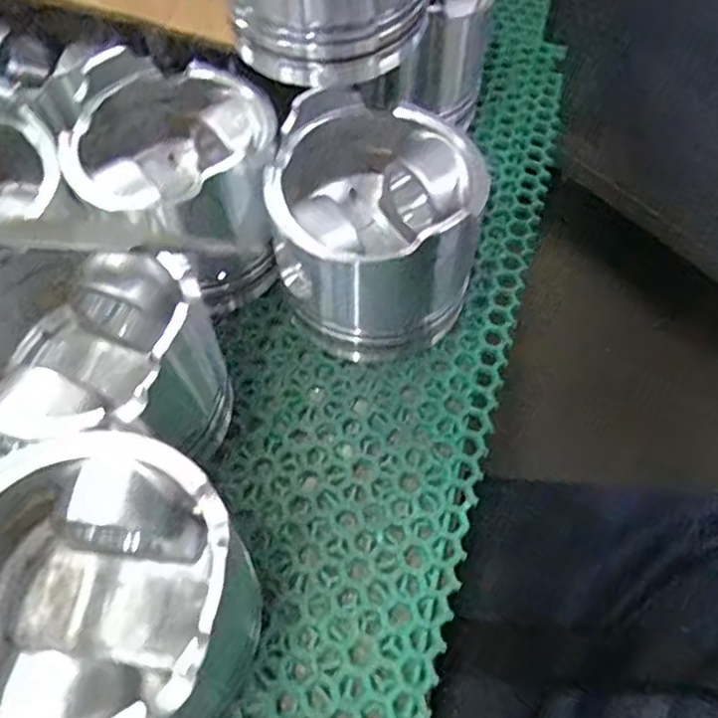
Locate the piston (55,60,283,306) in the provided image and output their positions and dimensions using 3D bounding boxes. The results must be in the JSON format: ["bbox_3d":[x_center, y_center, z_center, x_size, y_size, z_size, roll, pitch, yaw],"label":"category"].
[{"bbox_3d":[-0.083,-0.080,0.314,0.090,0.082,0.088,-13,60,-7],"label":"piston"}]

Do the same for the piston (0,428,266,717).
[{"bbox_3d":[-0.084,0.081,0.218,0.090,0.083,0.090,-1,58,1],"label":"piston"}]

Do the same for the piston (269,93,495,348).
[{"bbox_3d":[0.008,-0.054,0.298,0.090,0.083,0.095,11,60,7],"label":"piston"}]

